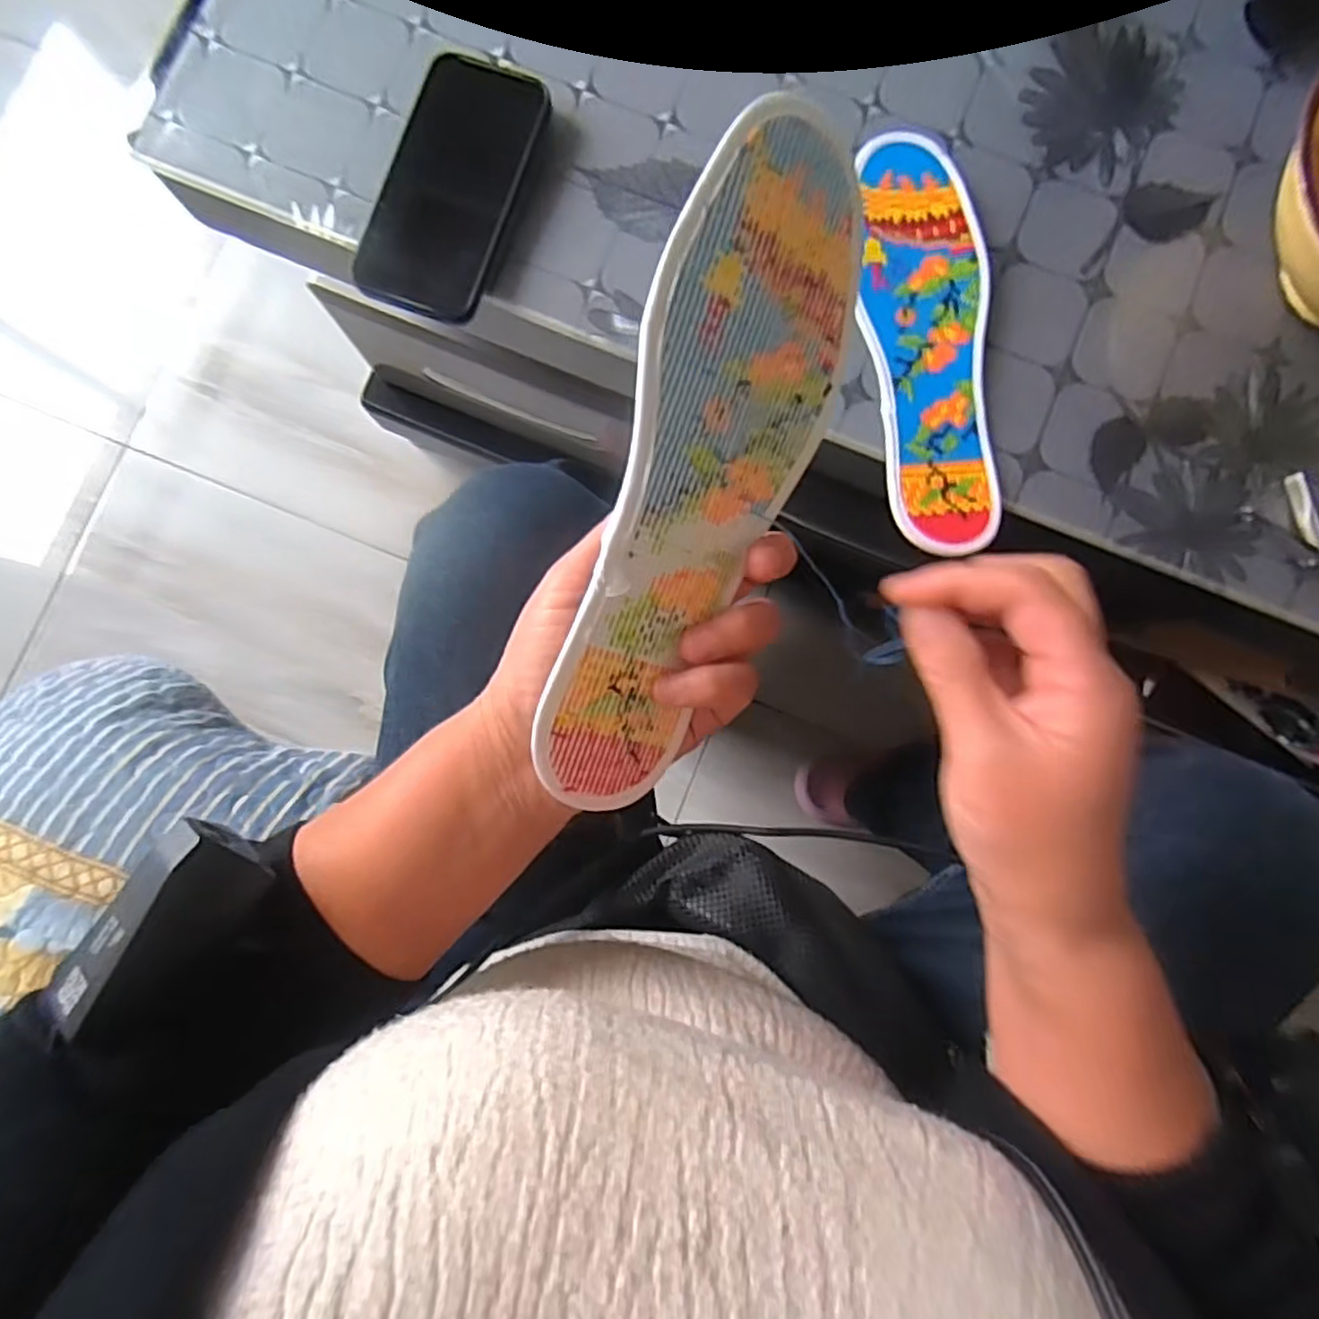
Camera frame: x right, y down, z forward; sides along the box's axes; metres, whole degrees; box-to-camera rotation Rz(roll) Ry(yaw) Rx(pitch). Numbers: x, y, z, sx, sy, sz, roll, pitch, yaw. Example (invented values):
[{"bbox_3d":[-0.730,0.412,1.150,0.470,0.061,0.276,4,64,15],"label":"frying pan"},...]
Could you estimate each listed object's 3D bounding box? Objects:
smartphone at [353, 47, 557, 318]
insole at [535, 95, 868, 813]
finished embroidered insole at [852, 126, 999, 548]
[{"bbox_3d":[-0.116,-0.272,0.411,0.073,0.015,0.160,15,84,1],"label":"smartphone"},{"bbox_3d":[0.014,-0.063,0.250,0.073,0.005,0.239,17,96,-30],"label":"insole"},{"bbox_3d":[0.151,-0.179,0.407,0.070,0.010,0.237,0,84,0],"label":"finished embroidered insole"}]

